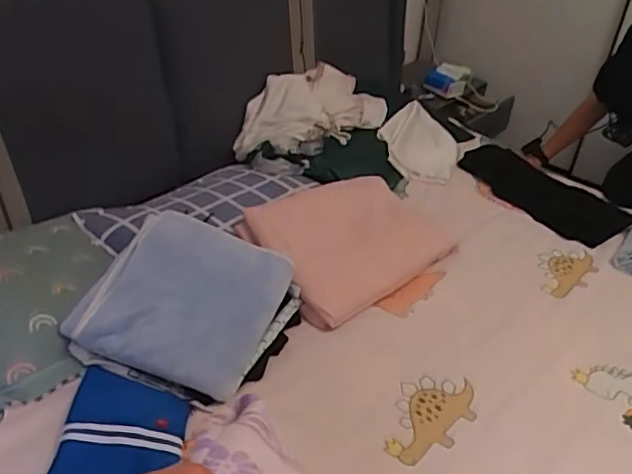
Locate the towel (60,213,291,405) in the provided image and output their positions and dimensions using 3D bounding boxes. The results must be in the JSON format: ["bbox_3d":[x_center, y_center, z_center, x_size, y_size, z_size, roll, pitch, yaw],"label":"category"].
[{"bbox_3d":[-0.265,0.119,1.160,0.358,0.039,0.351,20,49,9],"label":"towel"}]

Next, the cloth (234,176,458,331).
[{"bbox_3d":[0.091,0.000,1.366,0.455,0.047,0.340,-23,59,-33],"label":"cloth"}]

